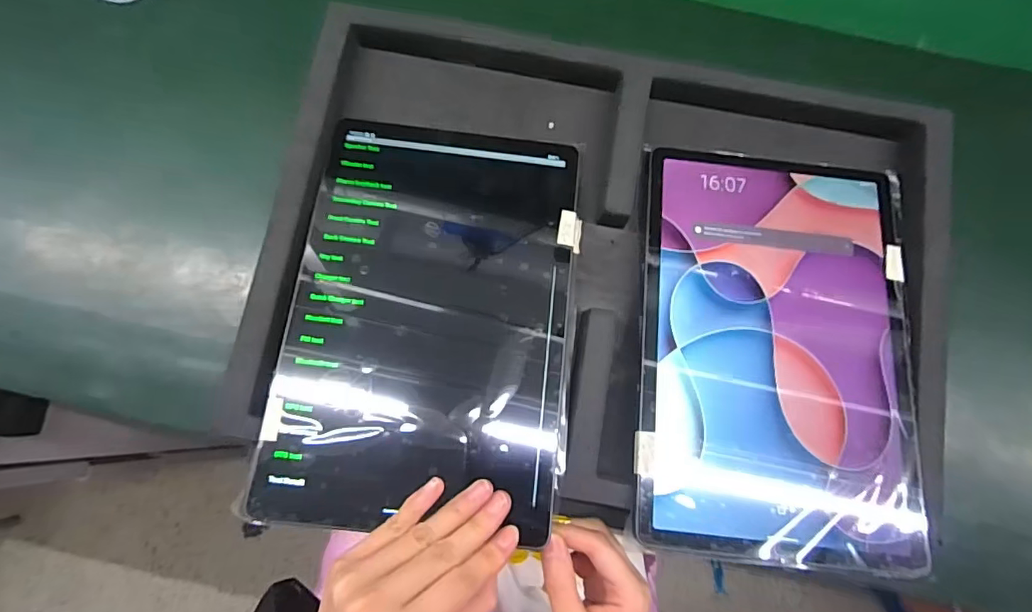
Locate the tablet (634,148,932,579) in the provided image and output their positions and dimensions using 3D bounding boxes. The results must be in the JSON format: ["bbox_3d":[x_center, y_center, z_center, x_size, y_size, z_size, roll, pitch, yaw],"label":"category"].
[{"bbox_3d":[0.167,0.022,0.333,0.174,0.006,0.257,7,74,-1],"label":"tablet"}]

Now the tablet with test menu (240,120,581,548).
[{"bbox_3d":[-0.049,0.002,0.321,0.167,0.009,0.249,8,74,-3],"label":"tablet with test menu"}]

